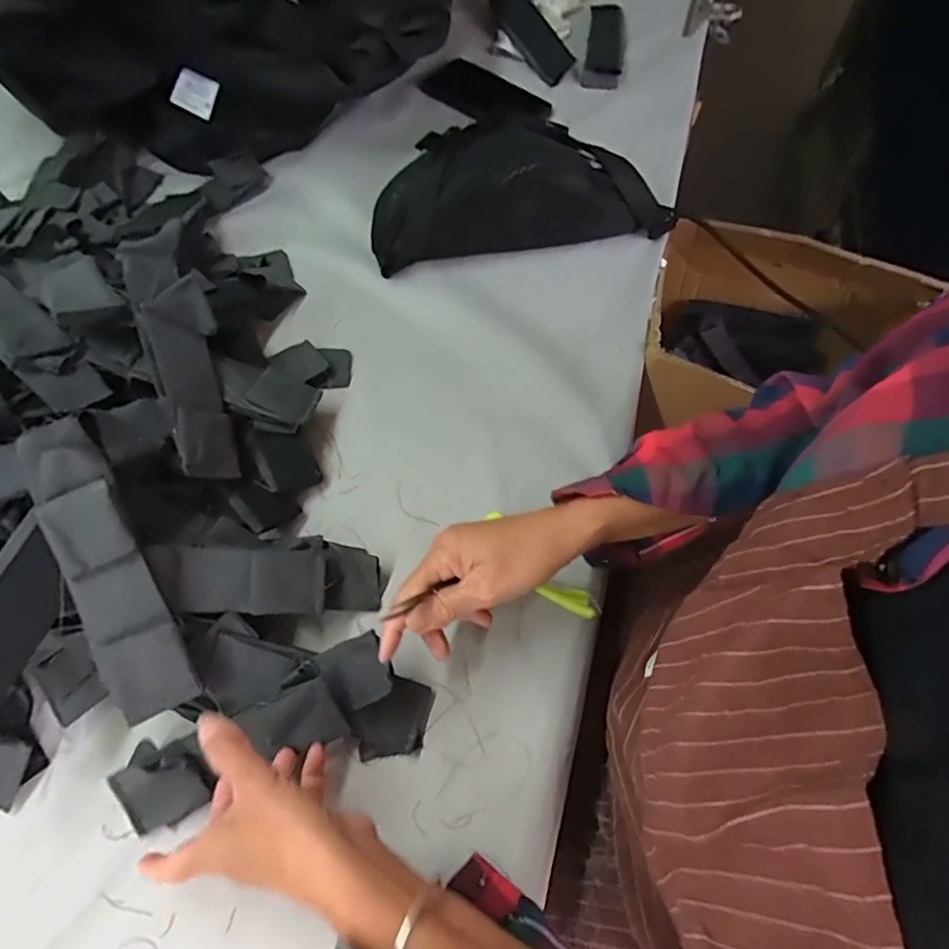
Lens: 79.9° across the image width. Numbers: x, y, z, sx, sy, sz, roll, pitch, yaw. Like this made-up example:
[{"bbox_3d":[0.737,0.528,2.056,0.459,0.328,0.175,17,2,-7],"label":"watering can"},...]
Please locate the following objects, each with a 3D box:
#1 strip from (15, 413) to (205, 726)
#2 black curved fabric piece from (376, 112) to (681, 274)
[{"bbox_3d":[-0.235,0.056,0.360,0.049,0.016,0.197,-26,85,-11],"label":"strip"},{"bbox_3d":[0.038,-0.308,0.582,0.301,0.071,0.150,-12,65,-5],"label":"black curved fabric piece"}]

